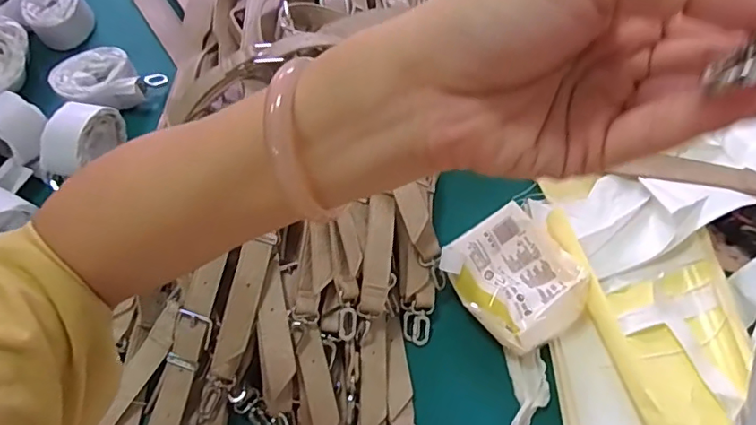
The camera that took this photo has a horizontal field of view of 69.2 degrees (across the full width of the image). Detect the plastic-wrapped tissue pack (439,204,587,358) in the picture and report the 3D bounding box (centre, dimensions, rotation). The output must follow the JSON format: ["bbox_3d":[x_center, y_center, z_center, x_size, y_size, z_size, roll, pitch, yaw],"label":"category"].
[{"bbox_3d":[0.137,0.065,0.535,0.111,0.056,0.118,-32,64,-18],"label":"plastic-wrapped tissue pack"}]

